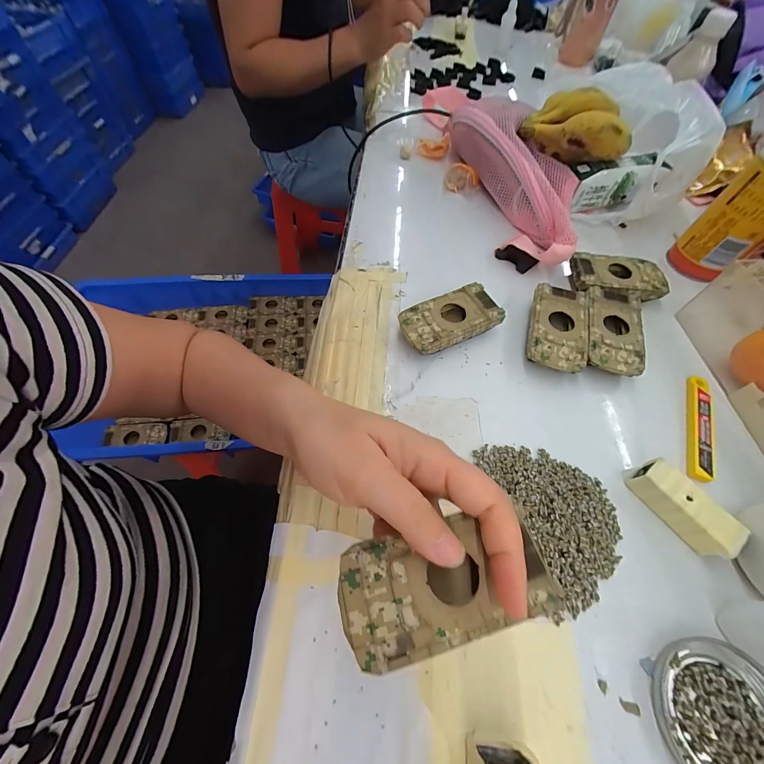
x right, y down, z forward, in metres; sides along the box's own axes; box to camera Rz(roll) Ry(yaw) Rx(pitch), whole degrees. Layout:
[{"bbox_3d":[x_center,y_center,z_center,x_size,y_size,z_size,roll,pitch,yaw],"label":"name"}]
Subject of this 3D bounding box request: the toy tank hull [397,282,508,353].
[{"bbox_3d":[0.066,-0.059,0.320,0.094,0.025,0.050,-24,64,-14],"label":"toy tank hull"}]

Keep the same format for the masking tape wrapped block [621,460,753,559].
[{"bbox_3d":[0.221,0.091,0.241,0.029,0.025,0.069,-33,66,-18],"label":"masking tape wrapped block"}]

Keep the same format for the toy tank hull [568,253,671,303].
[{"bbox_3d":[0.255,-0.110,0.355,0.101,0.025,0.054,4,60,1],"label":"toy tank hull"}]

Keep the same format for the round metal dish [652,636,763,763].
[{"bbox_3d":[0.203,0.200,0.189,0.076,0.008,0.076,1,60,-1],"label":"round metal dish"}]

